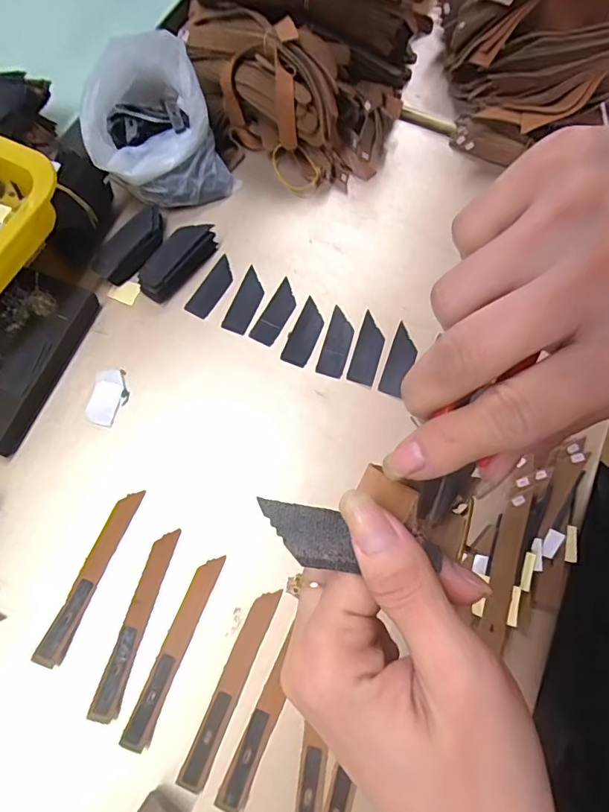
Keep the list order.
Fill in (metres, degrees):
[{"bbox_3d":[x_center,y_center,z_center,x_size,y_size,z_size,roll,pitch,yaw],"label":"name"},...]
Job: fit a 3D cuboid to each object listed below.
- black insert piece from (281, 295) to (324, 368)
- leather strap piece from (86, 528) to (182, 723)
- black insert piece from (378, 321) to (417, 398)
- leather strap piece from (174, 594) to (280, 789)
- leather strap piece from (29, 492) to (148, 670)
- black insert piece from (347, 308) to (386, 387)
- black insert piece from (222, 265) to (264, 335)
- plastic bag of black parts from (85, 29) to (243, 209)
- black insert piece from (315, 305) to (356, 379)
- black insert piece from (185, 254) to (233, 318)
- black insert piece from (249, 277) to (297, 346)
[{"bbox_3d":[0.001,-0.065,0.433,0.024,0.004,0.064,23,70,8],"label":"black insert piece"},{"bbox_3d":[-0.117,0.149,0.343,0.017,0.008,0.124,15,70,5],"label":"leather strap piece"},{"bbox_3d":[0.084,-0.040,0.426,0.021,0.004,0.066,19,70,6],"label":"black insert piece"},{"bbox_3d":[-0.049,0.189,0.334,0.017,0.010,0.125,22,70,7],"label":"leather strap piece"},{"bbox_3d":[-0.156,0.121,0.357,0.018,0.006,0.126,19,70,6],"label":"leather strap piece"},{"bbox_3d":[0.056,-0.050,0.428,0.023,0.006,0.065,16,70,5],"label":"black insert piece"},{"bbox_3d":[-0.053,-0.096,0.448,0.024,0.004,0.067,18,70,6],"label":"black insert piece"},{"bbox_3d":[-0.134,-0.260,0.452,0.121,0.099,0.110,-6,69,-3],"label":"plastic bag of black parts"},{"bbox_3d":[0.029,-0.056,0.430,0.023,0.004,0.065,15,70,5],"label":"black insert piece"},{"bbox_3d":[-0.083,-0.109,0.451,0.023,0.004,0.064,28,71,9],"label":"black insert piece"},{"bbox_3d":[-0.025,-0.085,0.441,0.023,0.004,0.066,26,71,9],"label":"black insert piece"}]

